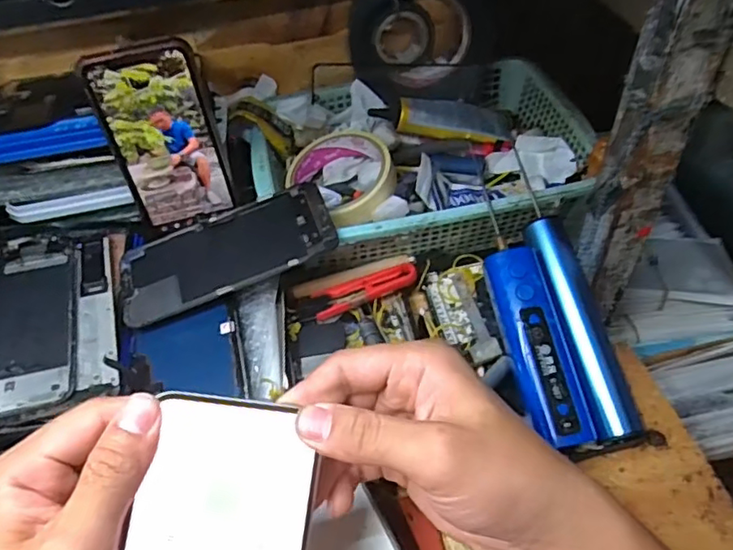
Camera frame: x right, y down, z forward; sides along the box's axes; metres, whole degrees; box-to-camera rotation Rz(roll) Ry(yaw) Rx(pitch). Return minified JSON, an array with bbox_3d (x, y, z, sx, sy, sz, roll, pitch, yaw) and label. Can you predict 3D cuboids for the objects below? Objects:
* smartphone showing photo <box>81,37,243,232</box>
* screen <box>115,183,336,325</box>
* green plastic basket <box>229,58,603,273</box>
[{"bbox_3d":[-0.147,-0.096,0.434,0.076,0.140,0.009,-15,40,-7],"label":"smartphone showing photo"},{"bbox_3d":[-0.101,-0.017,0.428,0.156,0.007,0.077,-20,51,-3],"label":"screen"},{"bbox_3d":[0.041,-0.092,0.493,0.269,0.057,0.190,-10,50,-4],"label":"green plastic basket"}]

